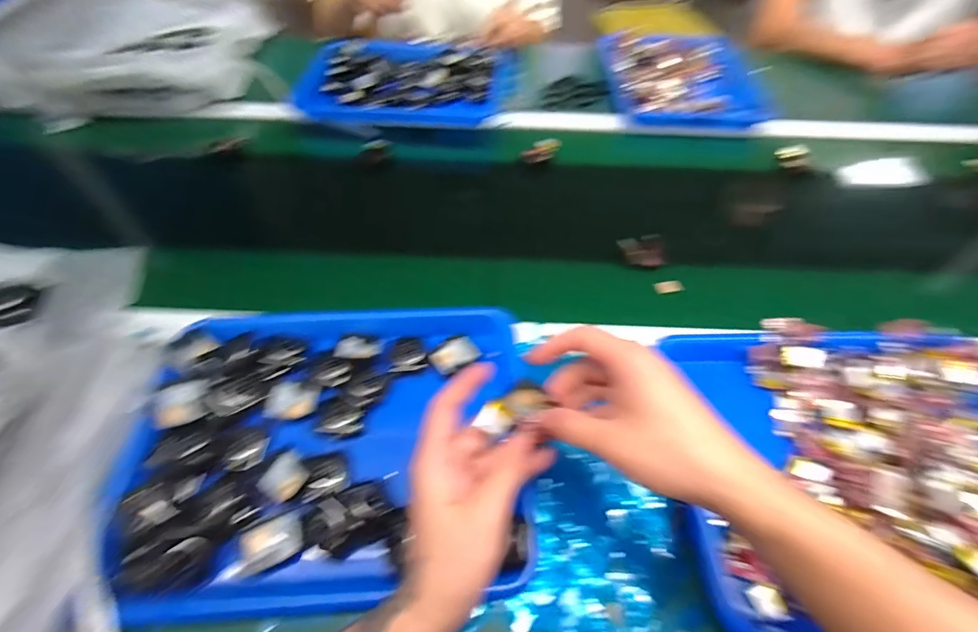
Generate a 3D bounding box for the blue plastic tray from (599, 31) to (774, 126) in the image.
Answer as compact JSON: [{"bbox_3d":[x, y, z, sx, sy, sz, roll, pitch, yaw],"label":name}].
[{"bbox_3d":[0.356,-0.449,0.770,0.268,0.032,0.338,4,56,2],"label":"blue plastic tray"}]

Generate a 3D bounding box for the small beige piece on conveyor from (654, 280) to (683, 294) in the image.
[{"bbox_3d":[0.217,-0.035,0.504,0.033,0.007,0.016,-11,57,-7],"label":"small beige piece on conveyor"}]

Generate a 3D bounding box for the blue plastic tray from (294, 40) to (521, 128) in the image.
[{"bbox_3d":[-0.127,-0.415,0.730,0.347,0.034,0.285,4,56,3],"label":"blue plastic tray"}]

